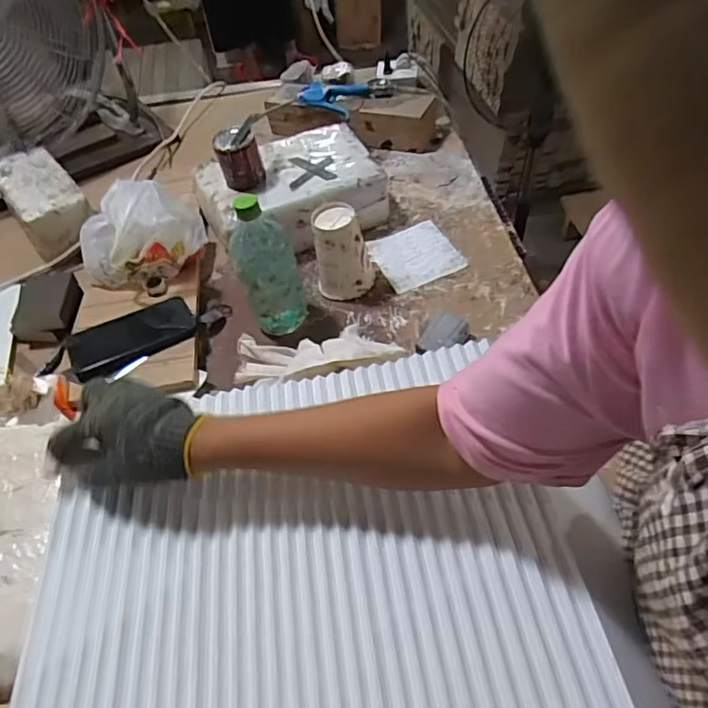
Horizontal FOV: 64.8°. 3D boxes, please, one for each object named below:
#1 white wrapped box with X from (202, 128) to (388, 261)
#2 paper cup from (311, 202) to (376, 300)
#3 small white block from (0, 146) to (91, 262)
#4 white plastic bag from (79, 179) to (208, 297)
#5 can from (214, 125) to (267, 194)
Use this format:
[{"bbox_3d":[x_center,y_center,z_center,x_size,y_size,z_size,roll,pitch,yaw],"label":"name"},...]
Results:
[{"bbox_3d":[-0.073,-0.283,0.934,0.212,0.095,0.196,-21,52,-13],"label":"white wrapped box with X"},{"bbox_3d":[-0.014,-0.157,0.817,0.084,0.116,0.102,-3,51,1],"label":"paper cup"},{"bbox_3d":[-0.539,-0.269,0.980,0.113,0.079,0.235,-33,55,-21],"label":"small white block"},{"bbox_3d":[-0.328,-0.185,0.859,0.188,0.131,0.186,-19,52,-11],"label":"white plastic bag"},{"bbox_3d":[-0.179,-0.302,0.869,0.062,0.081,0.062,-2,51,3],"label":"can"}]

